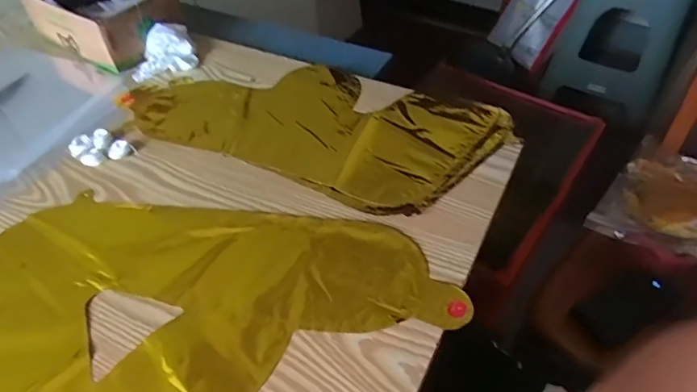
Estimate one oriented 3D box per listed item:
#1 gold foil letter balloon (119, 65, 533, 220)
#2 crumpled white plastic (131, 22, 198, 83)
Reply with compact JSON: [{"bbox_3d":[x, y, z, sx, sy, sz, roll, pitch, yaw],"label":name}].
[{"bbox_3d":[-0.048,-0.095,0.535,0.415,0.011,0.199,19,50,20],"label":"gold foil letter balloon"},{"bbox_3d":[-0.244,-0.190,0.618,0.082,0.036,0.067,-17,48,-13],"label":"crumpled white plastic"}]

